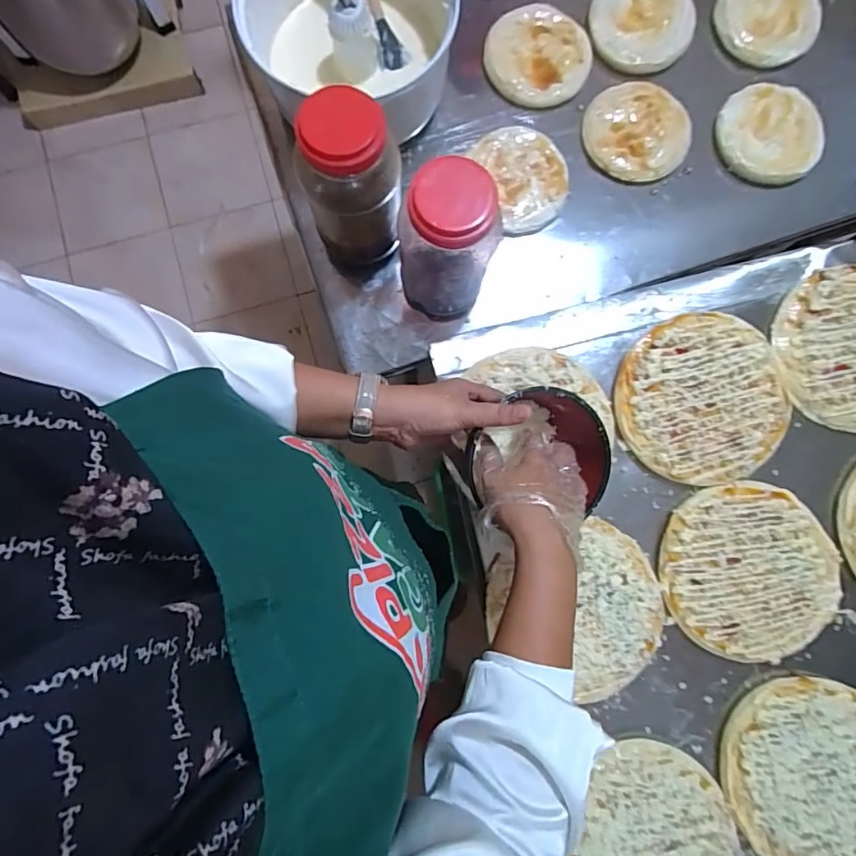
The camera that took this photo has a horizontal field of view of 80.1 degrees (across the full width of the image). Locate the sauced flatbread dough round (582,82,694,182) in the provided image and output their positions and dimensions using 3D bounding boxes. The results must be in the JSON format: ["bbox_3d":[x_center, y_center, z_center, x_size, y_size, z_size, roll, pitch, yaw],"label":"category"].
[{"bbox_3d":[0.300,-0.425,0.728,0.144,0.016,0.153,-1,84,5],"label":"sauced flatbread dough round"}]

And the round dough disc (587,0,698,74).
[{"bbox_3d":[0.312,-0.598,0.738,0.146,0.016,0.160,25,86,7],"label":"round dough disc"}]

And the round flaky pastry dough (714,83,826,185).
[{"bbox_3d":[0.494,-0.427,0.739,0.143,0.026,0.144,-1,84,5],"label":"round flaky pastry dough"}]

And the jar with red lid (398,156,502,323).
[{"bbox_3d":[0.013,-0.210,0.603,0.102,0.232,0.093,-5,83,4],"label":"jar with red lid"}]

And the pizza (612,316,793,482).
[{"bbox_3d":[0.328,-0.036,0.604,0.194,0.028,0.196,-1,84,5],"label":"pizza"}]

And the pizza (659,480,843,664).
[{"bbox_3d":[0.373,0.165,0.590,0.196,0.018,0.193,5,84,5],"label":"pizza"}]

